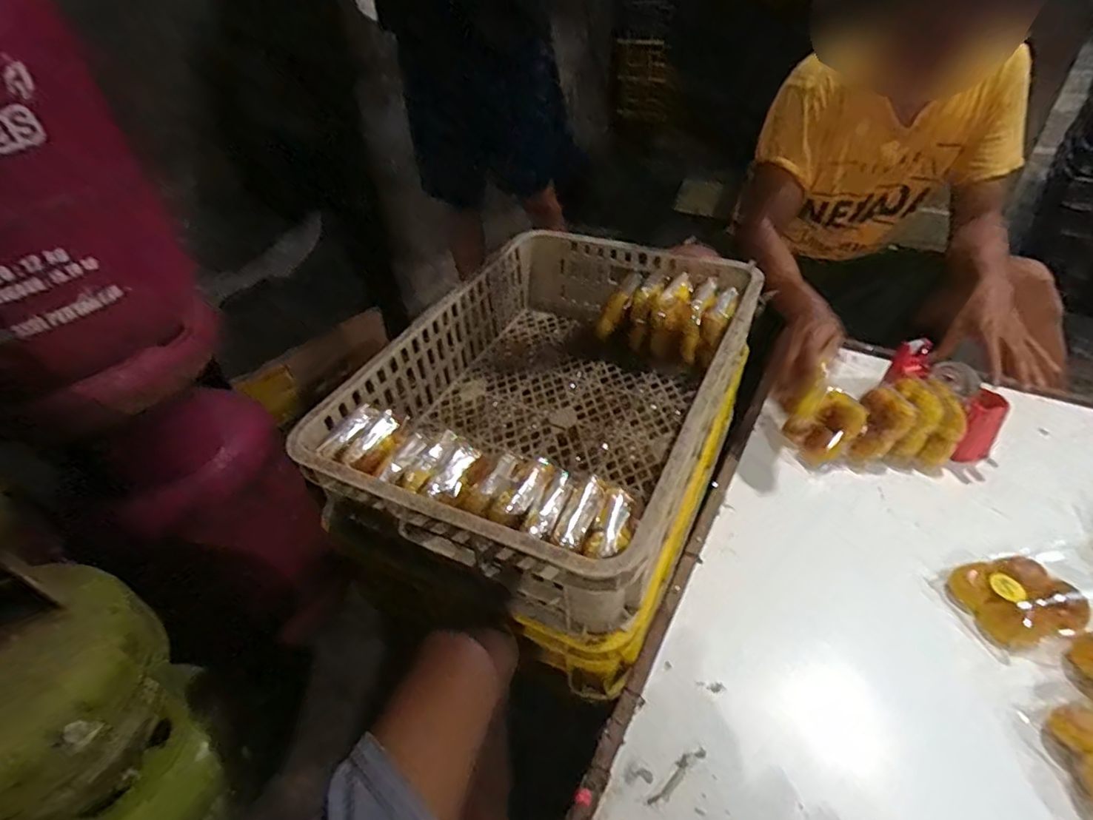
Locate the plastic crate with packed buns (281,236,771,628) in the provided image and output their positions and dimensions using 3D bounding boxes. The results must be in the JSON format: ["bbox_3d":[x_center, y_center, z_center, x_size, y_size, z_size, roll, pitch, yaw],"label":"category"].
[{"bbox_3d":[0.029,-0.038,0.824,0.422,0.147,0.634,15,44,23],"label":"plastic crate with packed buns"}]

